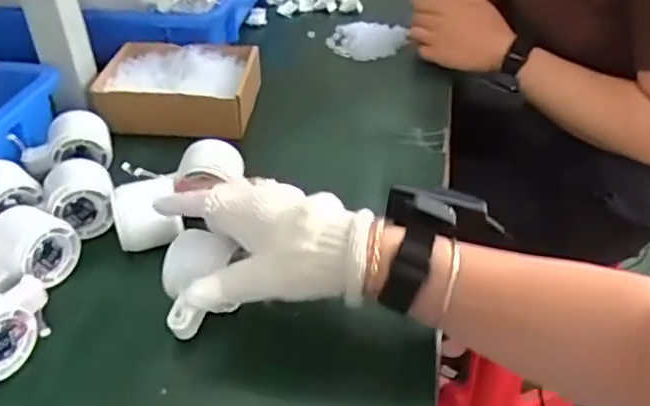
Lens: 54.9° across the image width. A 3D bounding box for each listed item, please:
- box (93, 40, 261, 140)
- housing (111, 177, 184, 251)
[{"bbox_3d":[-0.170,-0.137,0.736,0.170,0.050,0.147,4,38,4],"label":"box"},{"bbox_3d":[-0.157,0.008,0.554,0.055,0.041,0.046,-6,39,-9],"label":"housing"}]

